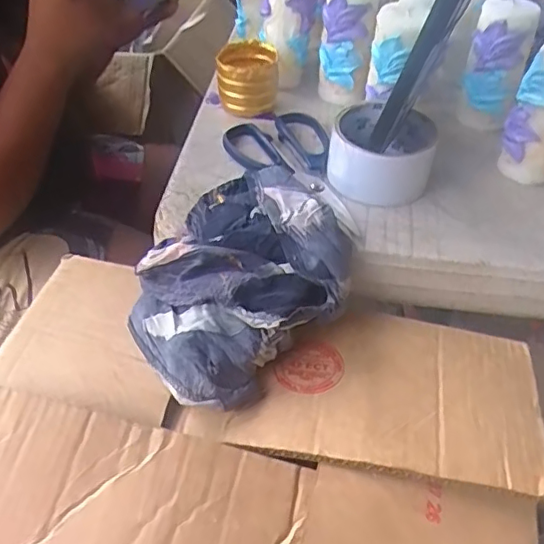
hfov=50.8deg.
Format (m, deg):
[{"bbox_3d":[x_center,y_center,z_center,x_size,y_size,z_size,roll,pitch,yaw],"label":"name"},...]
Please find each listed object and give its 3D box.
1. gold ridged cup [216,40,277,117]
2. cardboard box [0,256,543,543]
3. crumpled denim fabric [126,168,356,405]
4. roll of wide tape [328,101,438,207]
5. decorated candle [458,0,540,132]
[{"bbox_3d":[-0.022,-0.186,0.547,0.055,0.053,0.057,1,44,-1],"label":"gold ridged cup"},{"bbox_3d":[-0.026,0.113,0.353,0.370,0.042,0.261,12,43,8],"label":"cardboard box"},{"bbox_3d":[-0.023,0.001,0.404,0.155,0.073,0.141,-25,50,-26],"label":"crumpled denim fabric"},{"bbox_3d":[0.091,-0.097,0.470,0.080,0.048,0.081,1,44,-1],"label":"roll of wide tape"},{"bbox_3d":[0.202,-0.186,0.524,0.047,0.113,0.043,17,46,15],"label":"decorated candle"}]

